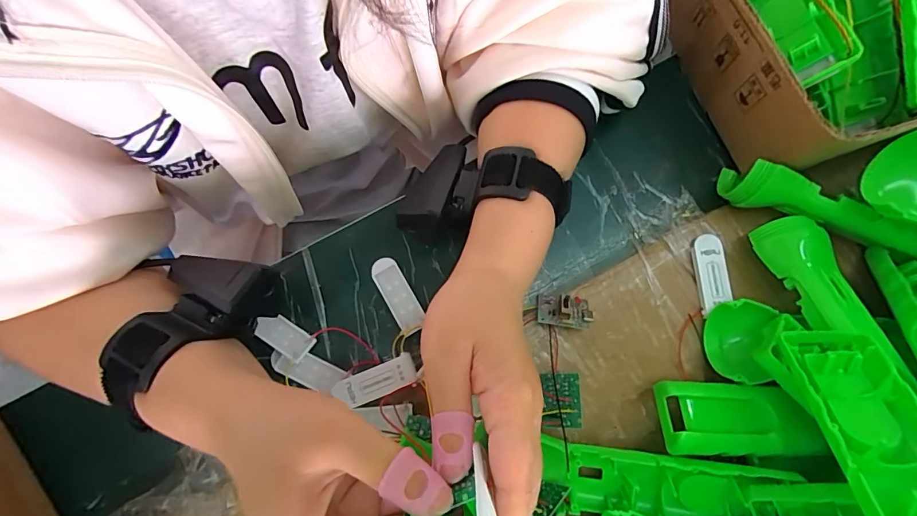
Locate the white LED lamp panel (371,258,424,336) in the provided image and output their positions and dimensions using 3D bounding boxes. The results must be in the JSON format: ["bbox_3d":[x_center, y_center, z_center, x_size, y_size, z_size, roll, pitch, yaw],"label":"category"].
[{"bbox_3d":[-0.044,0.027,0.307,0.020,0.005,0.056,-29,82,-5],"label":"white LED lamp panel"}]

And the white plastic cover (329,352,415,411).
[{"bbox_3d":[-0.052,0.080,0.278,0.049,0.004,0.019,-22,72,-11],"label":"white plastic cover"}]

